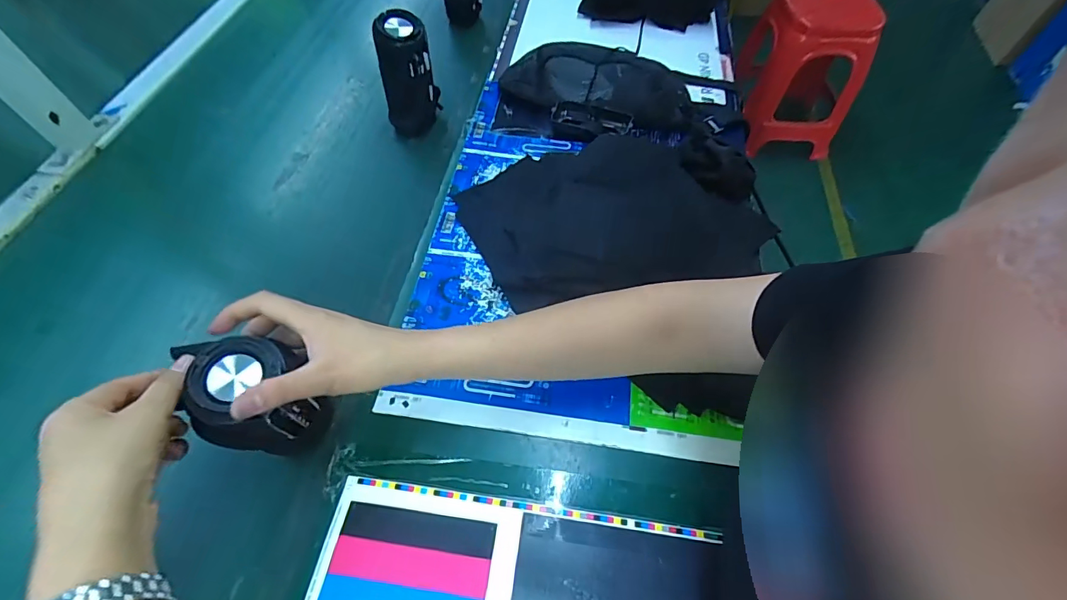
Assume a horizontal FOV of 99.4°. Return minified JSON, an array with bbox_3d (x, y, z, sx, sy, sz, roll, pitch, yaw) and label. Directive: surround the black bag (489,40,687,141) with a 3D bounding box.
[{"bbox_3d":[0.085,-0.301,0.644,0.270,0.057,0.157,4,57,1],"label":"black bag"}]

